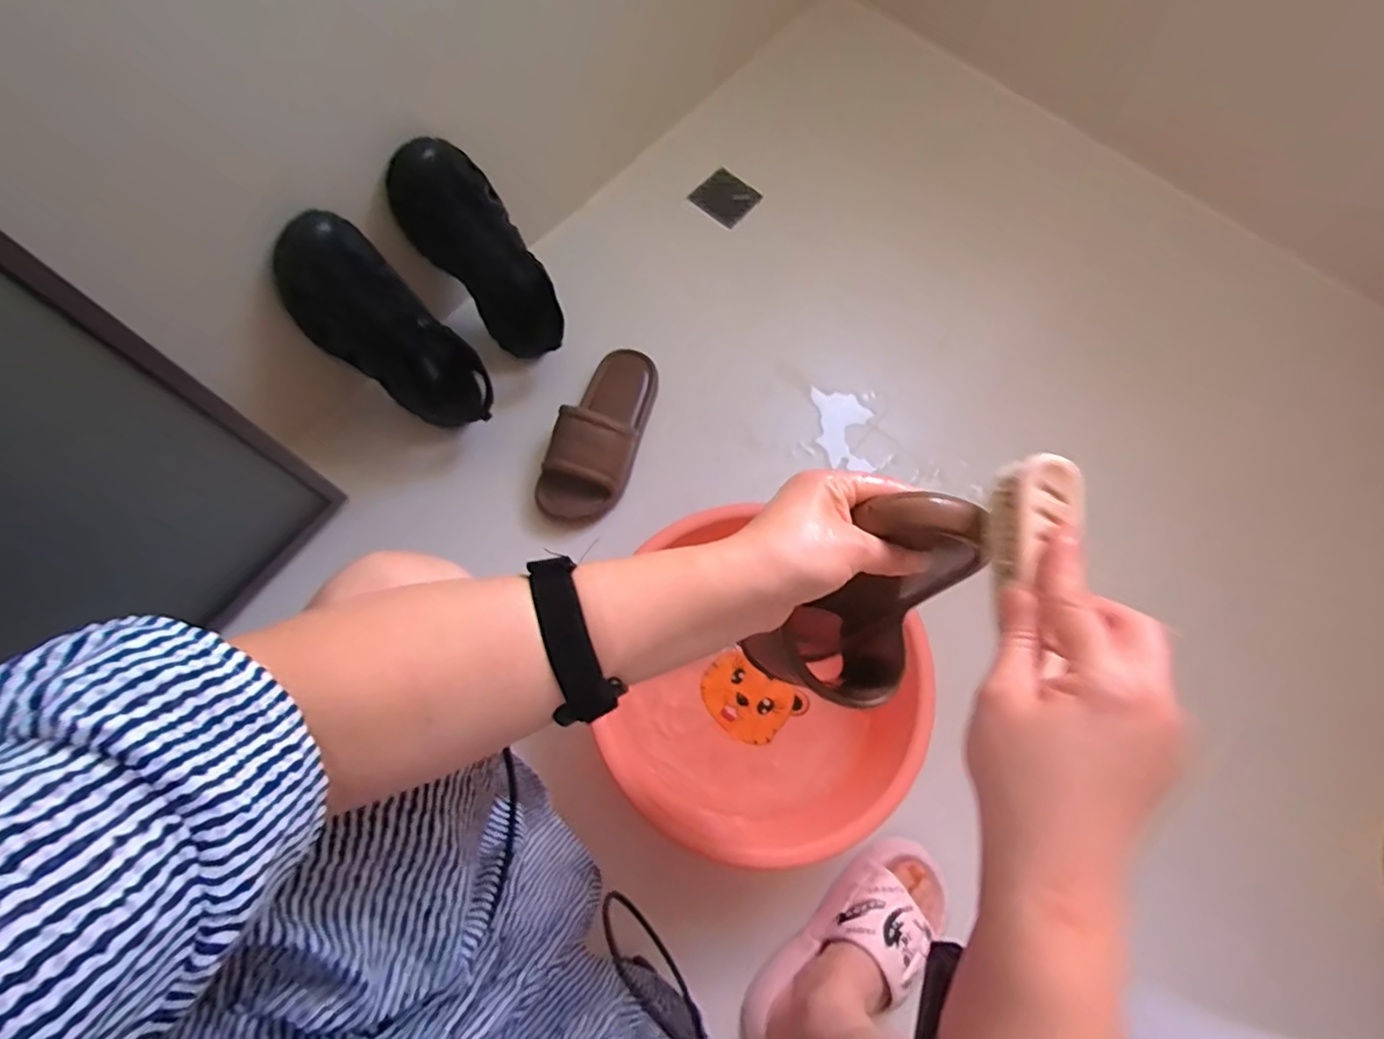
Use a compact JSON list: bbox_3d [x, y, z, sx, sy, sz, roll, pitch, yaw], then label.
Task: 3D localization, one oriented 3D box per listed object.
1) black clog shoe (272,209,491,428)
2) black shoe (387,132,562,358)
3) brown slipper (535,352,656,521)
[{"bbox_3d":[-0.342,-0.214,0.724,0.079,0.294,0.099,8,64,26],"label":"black clog shoe"},{"bbox_3d":[-0.252,-0.322,0.759,0.085,0.285,0.099,15,64,31],"label":"black shoe"},{"bbox_3d":[-0.125,-0.128,0.838,0.109,0.069,0.271,14,67,5],"label":"brown slipper"}]

